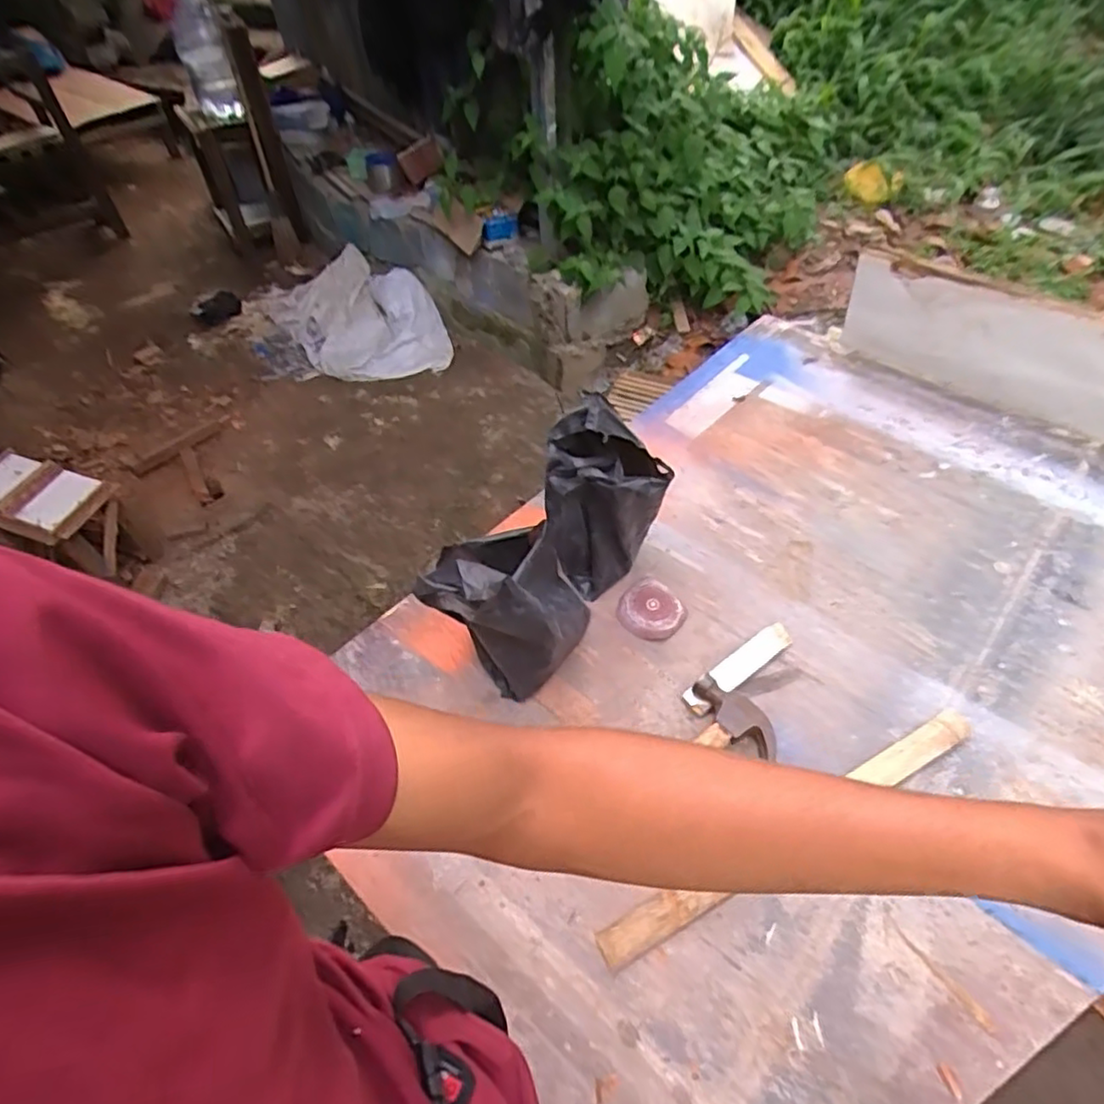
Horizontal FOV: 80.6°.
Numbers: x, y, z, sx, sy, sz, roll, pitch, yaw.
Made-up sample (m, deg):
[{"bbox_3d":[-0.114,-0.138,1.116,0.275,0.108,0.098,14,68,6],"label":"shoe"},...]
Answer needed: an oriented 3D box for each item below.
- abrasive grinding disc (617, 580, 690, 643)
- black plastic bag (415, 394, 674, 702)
[{"bbox_3d":[0.133,0.075,0.869,0.087,0.013,0.089,-1,49,1],"label":"abrasive grinding disc"},{"bbox_3d":[-0.014,0.009,0.786,0.168,0.245,0.300,32,57,27],"label":"black plastic bag"}]

